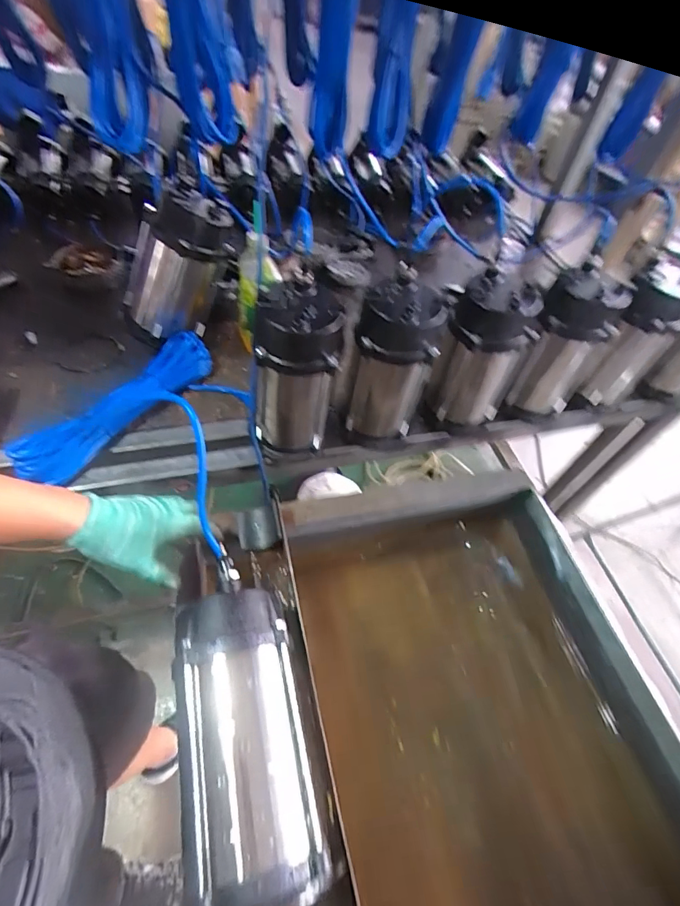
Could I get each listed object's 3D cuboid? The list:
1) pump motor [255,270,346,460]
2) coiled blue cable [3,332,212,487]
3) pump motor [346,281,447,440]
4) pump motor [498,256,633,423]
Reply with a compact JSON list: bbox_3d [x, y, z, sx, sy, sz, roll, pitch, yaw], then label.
[{"bbox_3d":[-0.064,-0.110,0.638,0.128,0.253,0.101,2,53,-5],"label":"pump motor"},{"bbox_3d":[-0.363,-0.086,0.722,0.078,0.064,0.349,33,56,18],"label":"coiled blue cable"},{"bbox_3d":[0.077,-0.128,0.659,0.117,0.239,0.097,7,53,-2],"label":"pump motor"},{"bbox_3d":[0.372,-0.172,0.741,0.115,0.247,0.124,30,55,15],"label":"pump motor"}]

